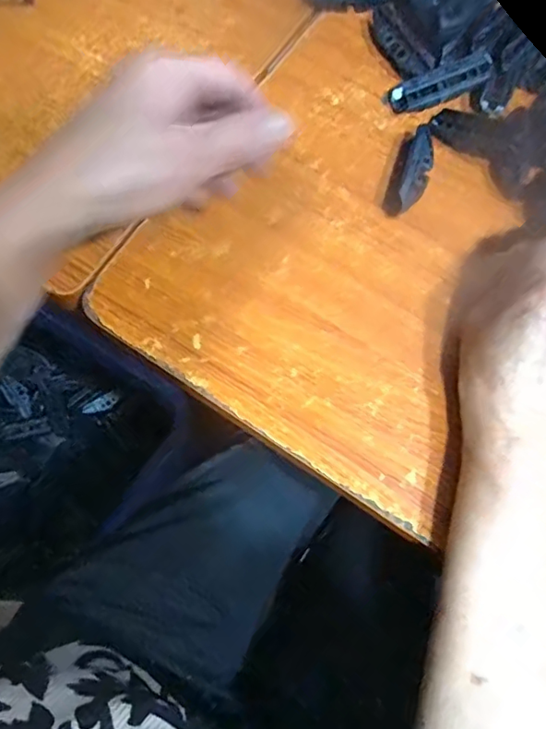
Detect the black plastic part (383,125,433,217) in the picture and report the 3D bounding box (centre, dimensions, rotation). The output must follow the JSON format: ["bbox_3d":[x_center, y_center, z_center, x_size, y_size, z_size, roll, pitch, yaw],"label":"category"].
[{"bbox_3d":[0.096,-0.134,0.382,0.025,0.025,0.066,20,71,4],"label":"black plastic part"}]

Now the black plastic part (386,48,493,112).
[{"bbox_3d":[0.124,-0.206,0.400,0.073,0.010,0.023,-20,72,10],"label":"black plastic part"}]

